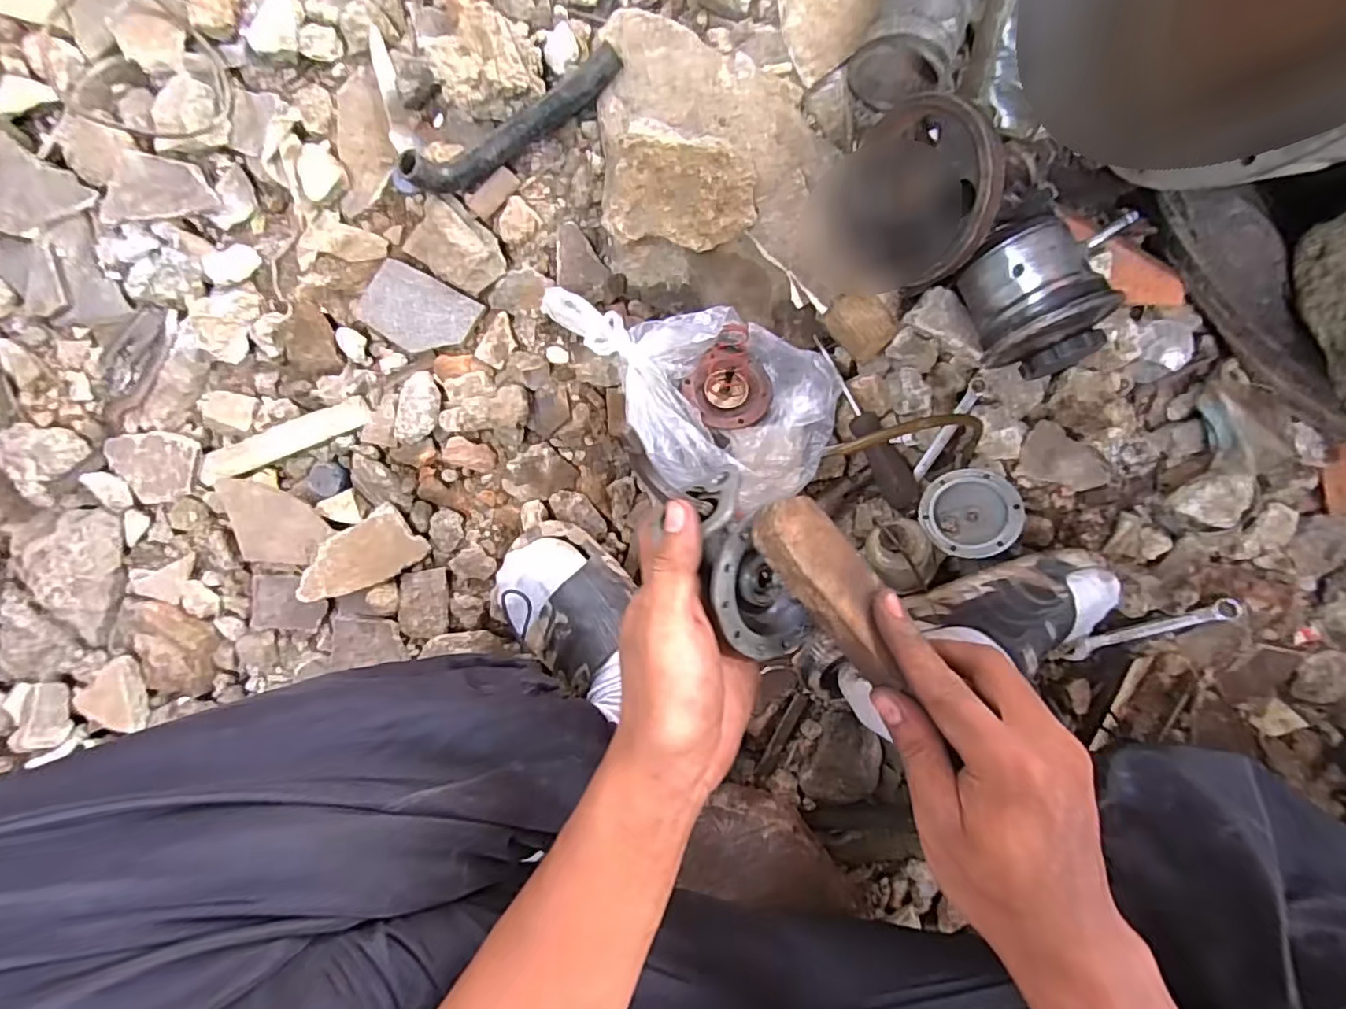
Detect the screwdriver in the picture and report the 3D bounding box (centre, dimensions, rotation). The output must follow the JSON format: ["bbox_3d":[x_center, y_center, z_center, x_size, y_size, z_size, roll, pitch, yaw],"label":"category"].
[{"bbox_3d":[0.168,-0.071,0.536,0.033,0.037,0.166,-31,93,3],"label":"screwdriver"}]

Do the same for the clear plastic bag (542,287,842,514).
[{"bbox_3d":[0.008,-0.095,0.532,0.256,0.053,0.148,17,94,-1],"label":"clear plastic bag"}]

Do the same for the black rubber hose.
[{"bbox_3d":[-0.135,-0.330,0.525,0.202,0.055,0.026,-35,93,3],"label":"black rubber hose"}]

